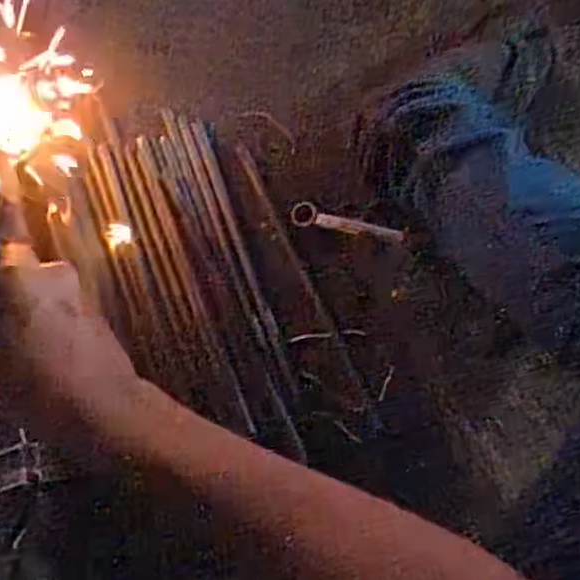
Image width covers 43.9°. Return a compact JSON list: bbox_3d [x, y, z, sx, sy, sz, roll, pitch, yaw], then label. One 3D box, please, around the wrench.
[{"bbox_3d":[0.057,-0.063,0.693,0.127,0.012,0.024,17,77,32],"label":"wrench"}]

